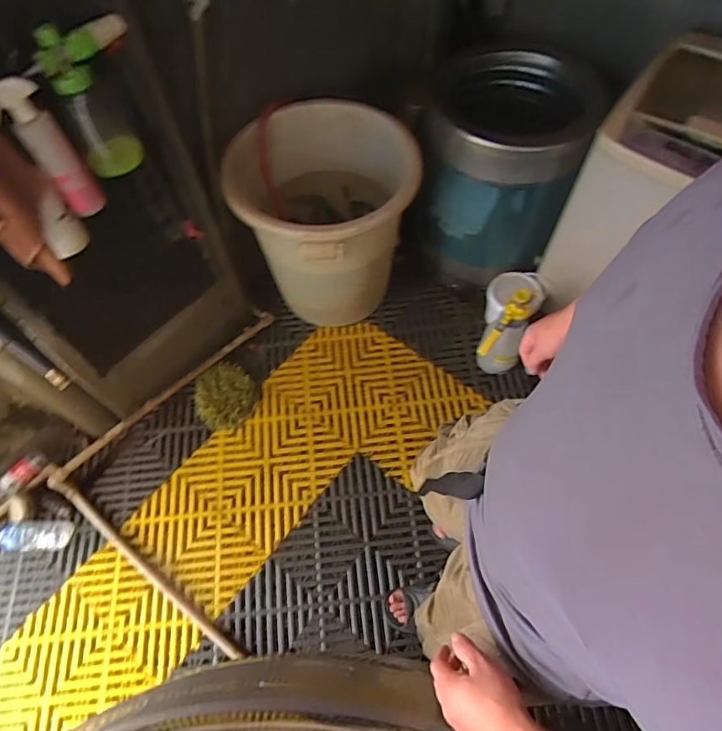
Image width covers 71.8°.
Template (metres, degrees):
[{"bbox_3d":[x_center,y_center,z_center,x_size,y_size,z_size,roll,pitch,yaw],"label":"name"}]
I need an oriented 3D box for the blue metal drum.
[{"bbox_3d":[0.402,-0.648,1.623,0.472,0.549,0.521,11,62,7],"label":"blue metal drum"}]

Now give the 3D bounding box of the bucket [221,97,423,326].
[{"bbox_3d":[-0.110,-0.453,1.611,0.471,0.539,0.534,-18,62,-8],"label":"bucket"}]

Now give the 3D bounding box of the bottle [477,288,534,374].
[{"bbox_3d":[0.432,-0.058,1.507,0.103,0.345,0.165,34,67,18],"label":"bottle"}]

